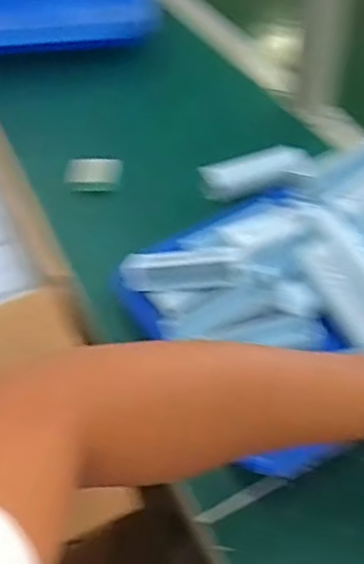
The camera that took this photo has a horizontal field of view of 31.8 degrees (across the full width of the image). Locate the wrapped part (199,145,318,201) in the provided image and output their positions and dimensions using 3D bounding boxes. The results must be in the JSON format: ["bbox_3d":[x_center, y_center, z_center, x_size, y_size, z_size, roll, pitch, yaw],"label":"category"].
[{"bbox_3d":[0.080,-0.118,0.685,0.117,0.024,0.049,-13,47,11],"label":"wrapped part"}]

